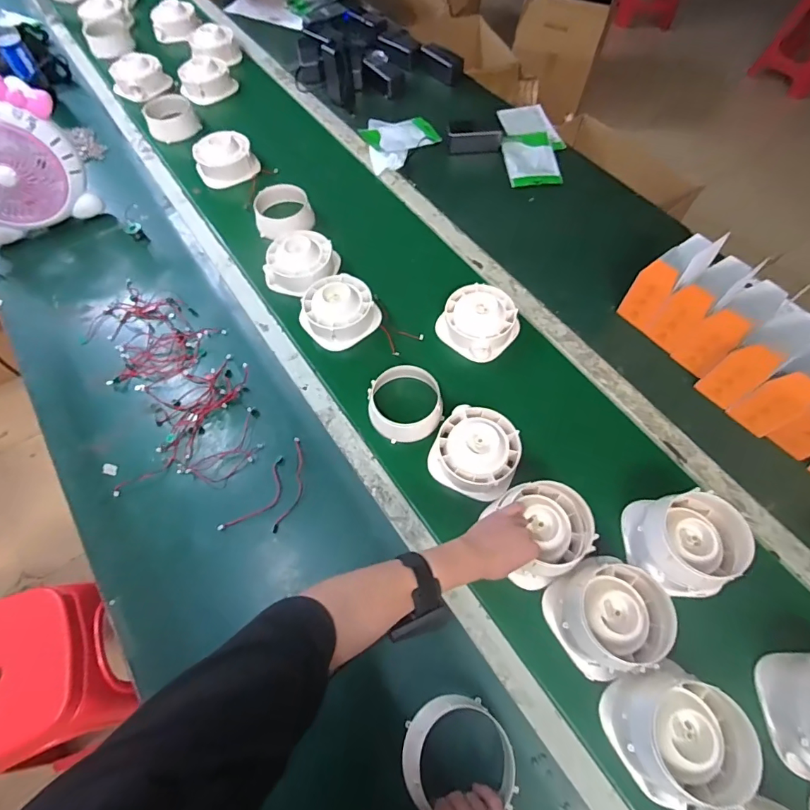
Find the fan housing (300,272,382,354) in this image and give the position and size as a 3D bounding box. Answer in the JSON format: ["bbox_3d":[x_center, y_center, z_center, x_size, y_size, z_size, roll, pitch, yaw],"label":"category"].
[{"bbox_3d":[-0.126,-0.184,0.853,0.129,0.060,0.128,-36,68,-18],"label":"fan housing"}]

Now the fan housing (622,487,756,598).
[{"bbox_3d":[0.400,0.196,0.640,0.127,0.088,0.134,0,62,-1],"label":"fan housing"}]

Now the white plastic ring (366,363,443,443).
[{"bbox_3d":[-0.001,-0.003,0.764,0.118,0.058,0.124,0,62,-1],"label":"white plastic ring"}]

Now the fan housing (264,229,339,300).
[{"bbox_3d":[-0.213,-0.291,0.908,0.126,0.073,0.128,0,62,-1],"label":"fan housing"}]

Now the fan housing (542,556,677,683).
[{"bbox_3d":[0.275,0.274,0.596,0.137,0.091,0.129,0,62,-1],"label":"fan housing"}]

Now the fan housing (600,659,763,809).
[{"bbox_3d":[0.327,0.391,0.534,0.126,0.096,0.128,-10,63,-6],"label":"fan housing"}]

